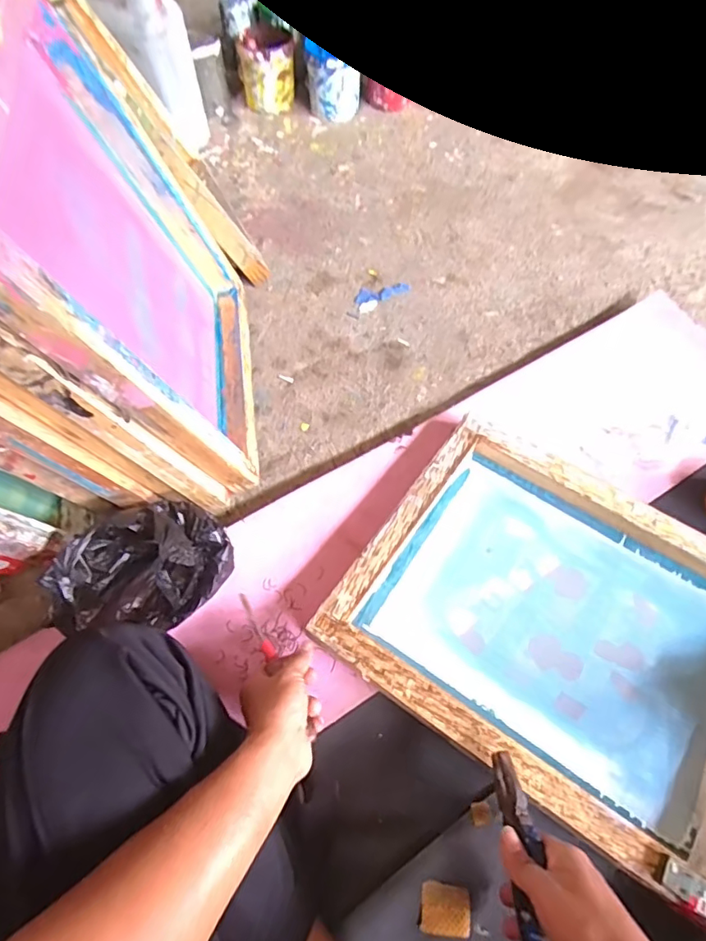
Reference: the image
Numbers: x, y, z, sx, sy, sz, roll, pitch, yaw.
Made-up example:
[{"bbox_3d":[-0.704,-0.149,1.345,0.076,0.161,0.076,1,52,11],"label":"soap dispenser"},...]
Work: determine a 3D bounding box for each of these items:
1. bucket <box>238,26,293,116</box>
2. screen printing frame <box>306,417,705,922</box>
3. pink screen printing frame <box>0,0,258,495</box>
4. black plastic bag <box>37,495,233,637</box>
[{"bbox_3d":[-0.189,-0.888,1.186,0.120,0.129,0.114,-11,61,-5],"label":"bucket"},{"bbox_3d":[0.249,0.175,0.619,0.464,0.046,0.368,31,66,17],"label":"screen printing frame"},{"bbox_3d":[-0.241,-0.224,0.605,0.058,0.470,0.371,-14,66,9],"label":"pink screen printing frame"},{"bbox_3d":[-0.243,0.109,0.624,0.188,0.114,0.143,-11,61,-5],"label":"black plastic bag"}]

